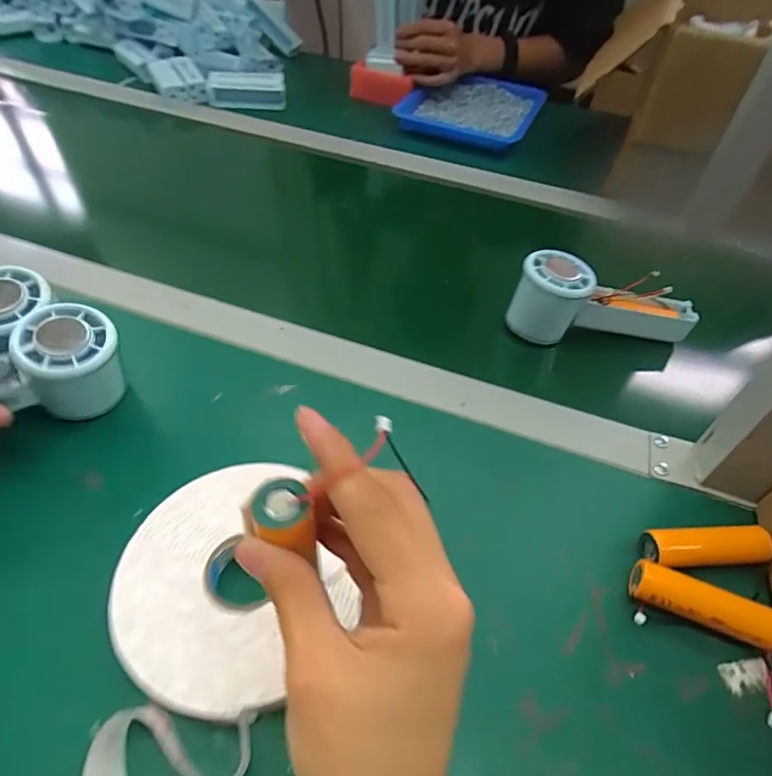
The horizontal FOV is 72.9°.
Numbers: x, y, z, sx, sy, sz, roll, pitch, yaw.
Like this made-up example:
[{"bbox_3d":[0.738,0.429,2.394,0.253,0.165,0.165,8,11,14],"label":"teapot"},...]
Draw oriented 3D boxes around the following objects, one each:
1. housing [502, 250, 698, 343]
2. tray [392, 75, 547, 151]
[{"bbox_3d":[0.183,-0.068,0.433,0.152,0.060,0.045,7,48,3],"label":"housing"},{"bbox_3d":[0.123,-0.399,0.744,0.171,0.026,0.203,20,50,12],"label":"tray"}]

